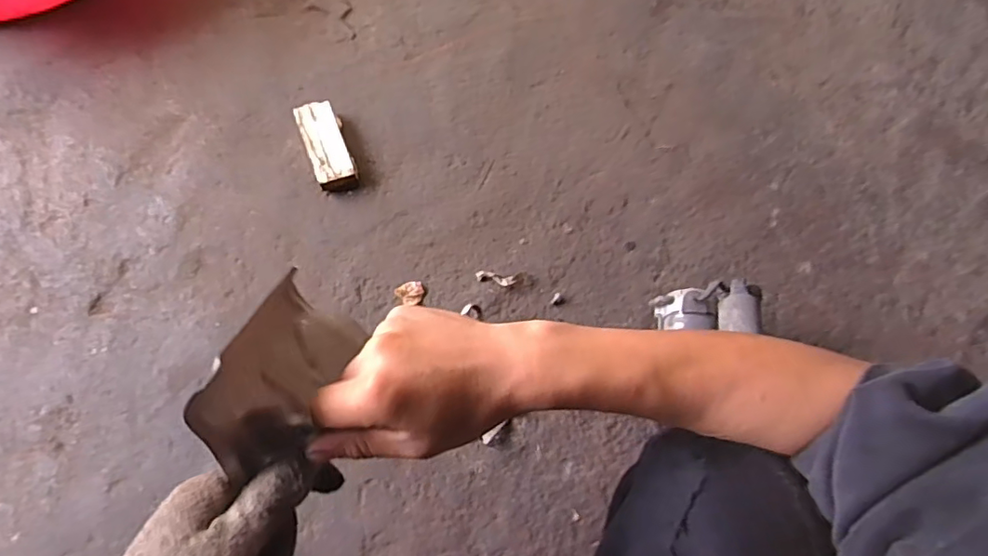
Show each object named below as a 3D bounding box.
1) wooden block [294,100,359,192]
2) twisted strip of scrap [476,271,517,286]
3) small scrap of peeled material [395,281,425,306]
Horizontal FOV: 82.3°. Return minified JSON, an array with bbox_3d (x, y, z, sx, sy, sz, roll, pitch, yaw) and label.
[{"bbox_3d":[-0.269,-0.211,0.909,0.065,0.035,0.158,-21,69,-7],"label":"wooden block"},{"bbox_3d":[0.003,0.001,0.879,0.063,0.012,0.017,13,69,6],"label":"twisted strip of scrap"},{"bbox_3d":[-0.127,0.024,0.868,0.042,0.011,0.038,-25,70,-8],"label":"small scrap of peeled material"}]

